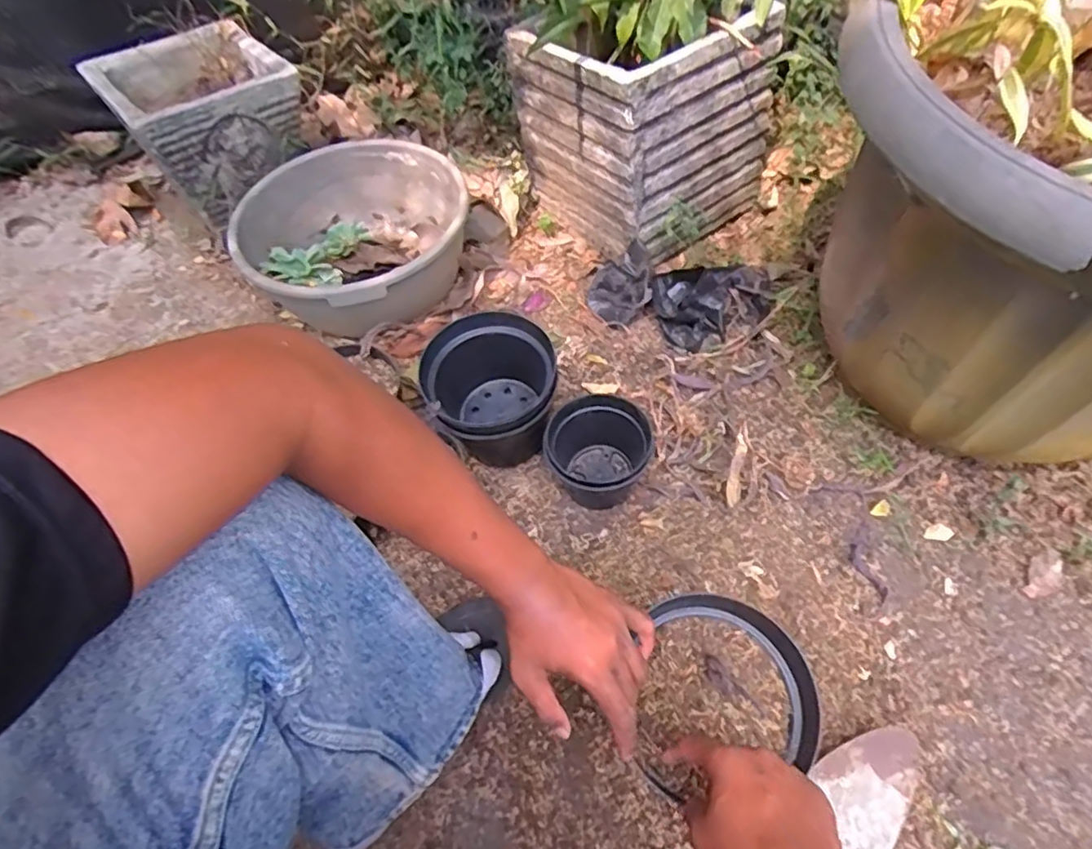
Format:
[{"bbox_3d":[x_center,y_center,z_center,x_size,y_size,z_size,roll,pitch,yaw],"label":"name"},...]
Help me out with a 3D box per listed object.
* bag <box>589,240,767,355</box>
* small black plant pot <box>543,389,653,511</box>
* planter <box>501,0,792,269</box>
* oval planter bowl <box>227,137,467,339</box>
[{"bbox_3d":[0.212,-0.205,0.984,0.293,0.081,0.177,8,57,9],"label":"bag"},{"bbox_3d":[0.065,0.036,0.813,0.113,0.108,0.130,31,64,22],"label":"small black plant pot"},{"bbox_3d":[0.166,-0.511,1.041,0.324,0.319,0.313,-30,60,-16],"label":"planter"},{"bbox_3d":[-0.323,-0.317,1.049,0.366,0.146,0.410,-26,59,-16],"label":"oval planter bowl"}]

